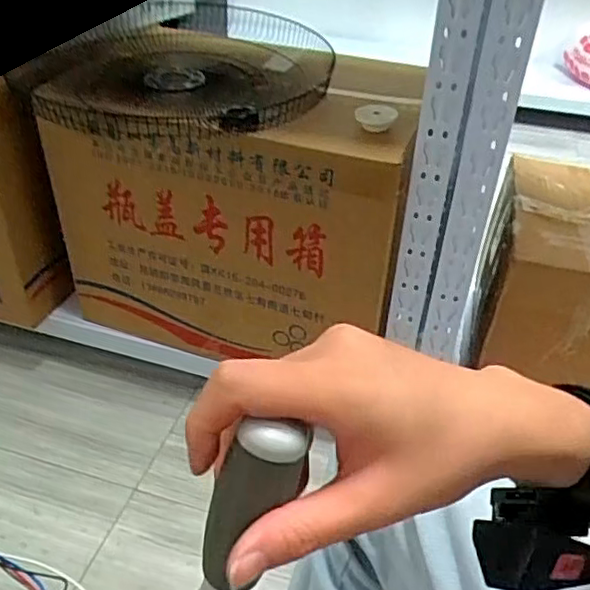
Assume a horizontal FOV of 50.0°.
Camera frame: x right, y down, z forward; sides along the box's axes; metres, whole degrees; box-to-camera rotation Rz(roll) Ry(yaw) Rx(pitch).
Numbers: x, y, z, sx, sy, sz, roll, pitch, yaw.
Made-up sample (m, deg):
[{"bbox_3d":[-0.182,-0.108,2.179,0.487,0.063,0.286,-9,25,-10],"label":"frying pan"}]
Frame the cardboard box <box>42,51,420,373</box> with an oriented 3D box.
[{"bbox_3d":[-0.091,-0.146,1.150,0.585,0.493,0.328,14,39,14],"label":"cardboard box"}]

